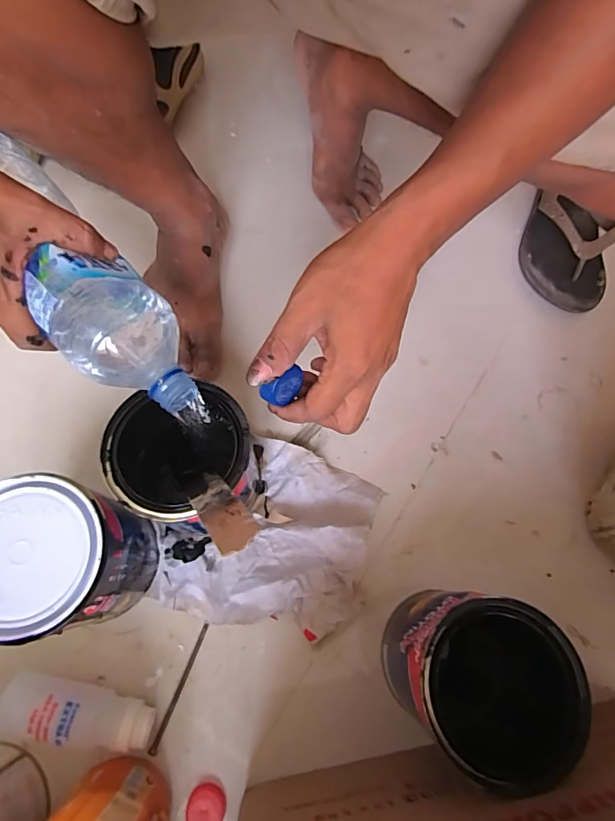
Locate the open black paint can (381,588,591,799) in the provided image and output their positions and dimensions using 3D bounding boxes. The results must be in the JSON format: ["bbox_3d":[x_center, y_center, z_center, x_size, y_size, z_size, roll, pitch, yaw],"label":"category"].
[{"bbox_3d":[0.124,0.200,0.341,0.104,0.135,0.103,1,70,-3],"label":"open black paint can"}]

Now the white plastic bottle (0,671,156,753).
[{"bbox_3d":[-0.182,0.243,0.353,0.117,0.043,0.041,15,70,2],"label":"white plastic bottle"}]

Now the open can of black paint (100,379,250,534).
[{"bbox_3d":[-0.100,0.047,0.380,0.105,0.130,0.096,1,70,-3],"label":"open can of black paint"}]

